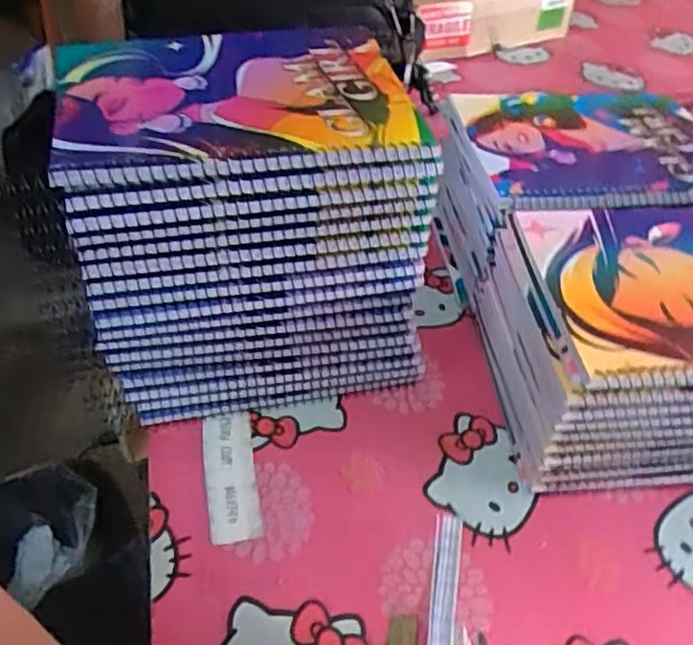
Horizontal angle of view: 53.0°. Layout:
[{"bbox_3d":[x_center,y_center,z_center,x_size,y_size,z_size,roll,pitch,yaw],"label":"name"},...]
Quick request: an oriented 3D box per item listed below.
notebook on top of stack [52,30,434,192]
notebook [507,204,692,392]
[{"bbox_3d":[-0.065,-0.130,0.399,0.192,0.011,0.147,-9,46,-14],"label":"notebook on top of stack"},{"bbox_3d":[0.213,-0.024,0.433,0.194,0.011,0.154,-2,45,-7],"label":"notebook"}]

